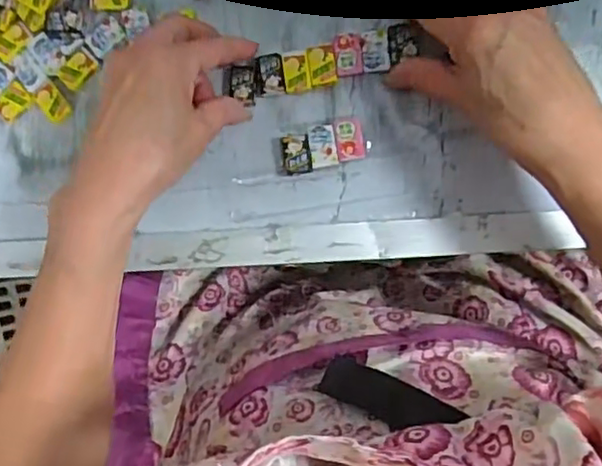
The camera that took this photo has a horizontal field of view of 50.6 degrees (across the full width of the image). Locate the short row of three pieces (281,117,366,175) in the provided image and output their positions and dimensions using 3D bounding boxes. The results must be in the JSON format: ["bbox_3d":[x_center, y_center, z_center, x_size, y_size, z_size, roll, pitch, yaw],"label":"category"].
[{"bbox_3d":[0.014,-0.055,0.407,0.052,0.011,0.026,-14,90,7],"label":"short row of three pieces"}]

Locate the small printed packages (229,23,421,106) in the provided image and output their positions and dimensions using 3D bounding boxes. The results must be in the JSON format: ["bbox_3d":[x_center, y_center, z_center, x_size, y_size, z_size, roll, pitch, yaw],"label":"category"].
[{"bbox_3d":[0.014,-0.108,0.405,0.120,0.005,0.027,-13,90,9],"label":"small printed packages"}]

